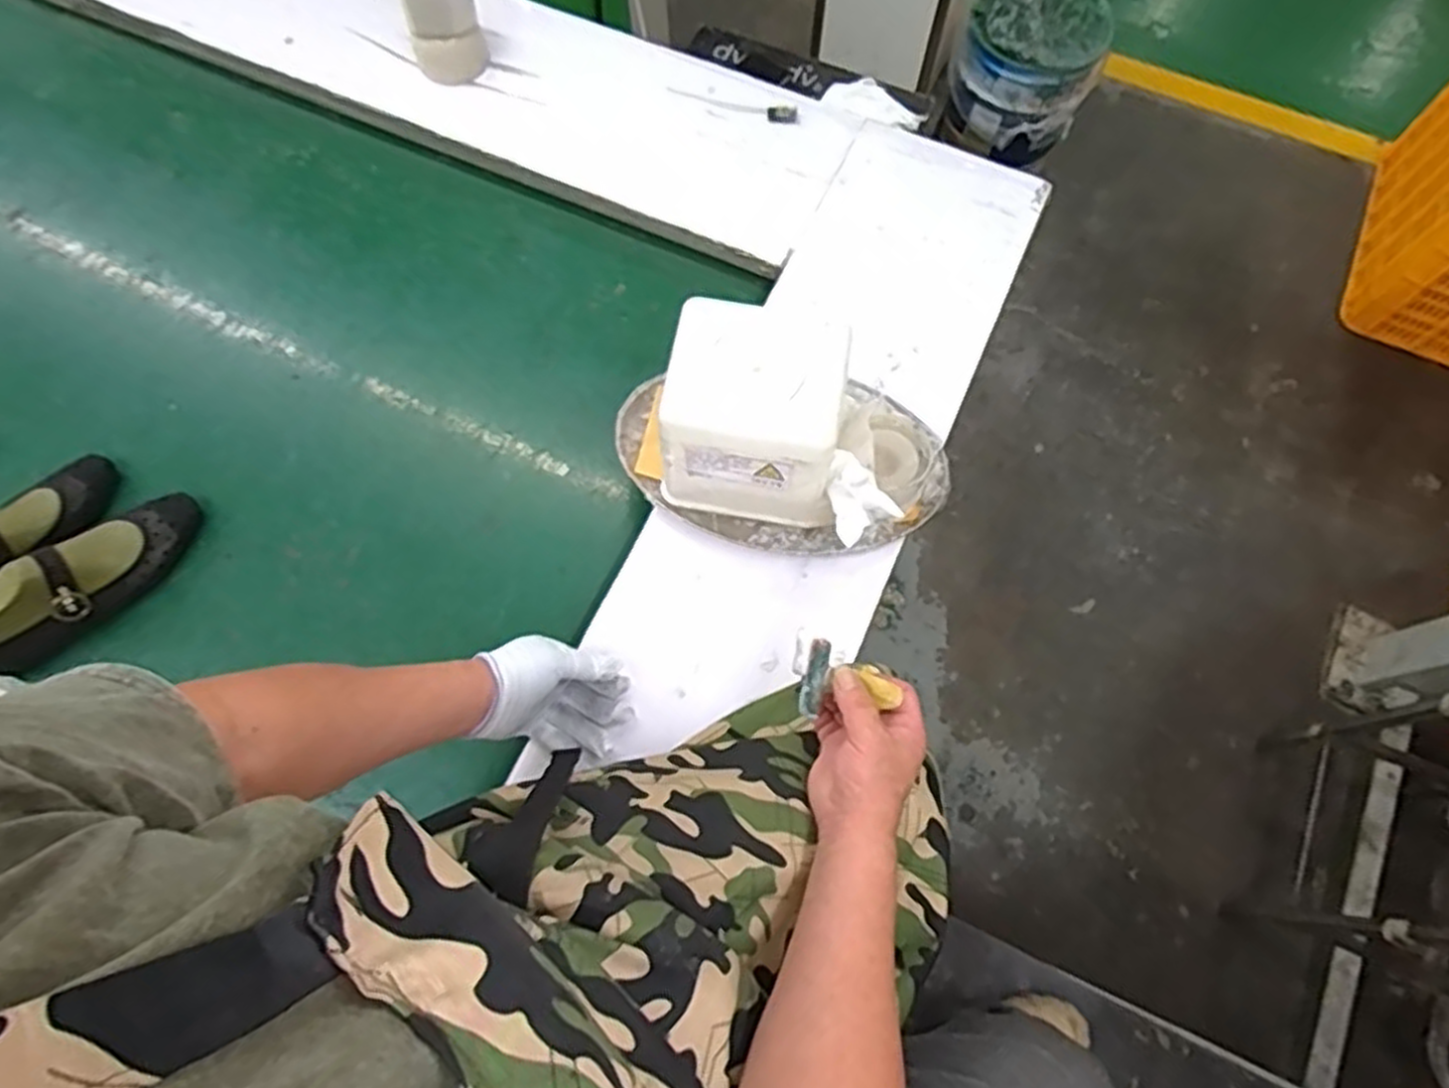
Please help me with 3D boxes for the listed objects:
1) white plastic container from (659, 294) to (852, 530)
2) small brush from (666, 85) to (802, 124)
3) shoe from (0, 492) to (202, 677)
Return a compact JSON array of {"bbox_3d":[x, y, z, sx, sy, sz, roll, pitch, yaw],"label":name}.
[{"bbox_3d":[0.028,-0.111,0.747,0.153,0.169,0.138,9,70,3],"label":"white plastic container"},{"bbox_3d":[0.012,-0.550,0.998,0.166,0.008,0.021,13,68,5],"label":"small brush"},{"bbox_3d":[-0.644,0.031,0.804,0.070,0.087,0.237,37,74,12],"label":"shoe"}]

